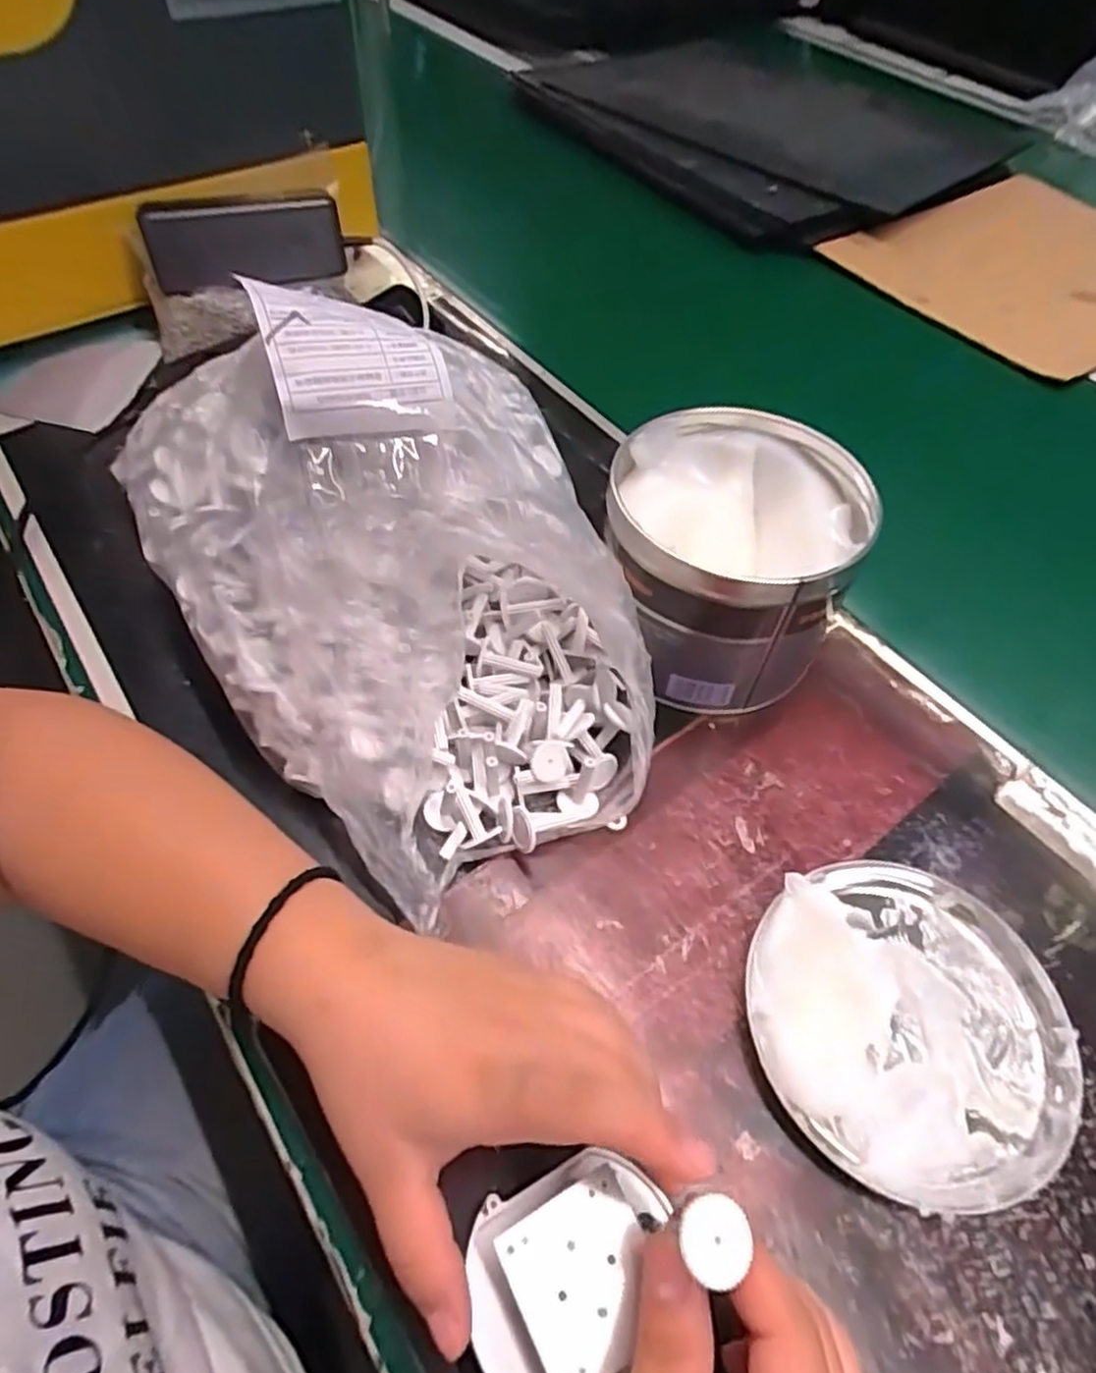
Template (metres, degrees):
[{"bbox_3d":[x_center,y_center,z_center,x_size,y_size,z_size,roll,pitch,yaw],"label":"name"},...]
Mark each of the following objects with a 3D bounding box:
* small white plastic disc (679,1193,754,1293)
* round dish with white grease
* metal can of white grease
[{"bbox_3d":[0.045,0.147,0.197,0.019,0.004,0.019,2,57,-2],"label":"small white plastic disc"},{"bbox_3d":[0.147,0.133,0.301,0.125,0.018,0.126,2,54,-3],"label":"round dish with white grease"},{"bbox_3d":[0.096,-0.066,0.391,0.118,0.092,0.127,2,54,-3],"label":"metal can of white grease"}]

